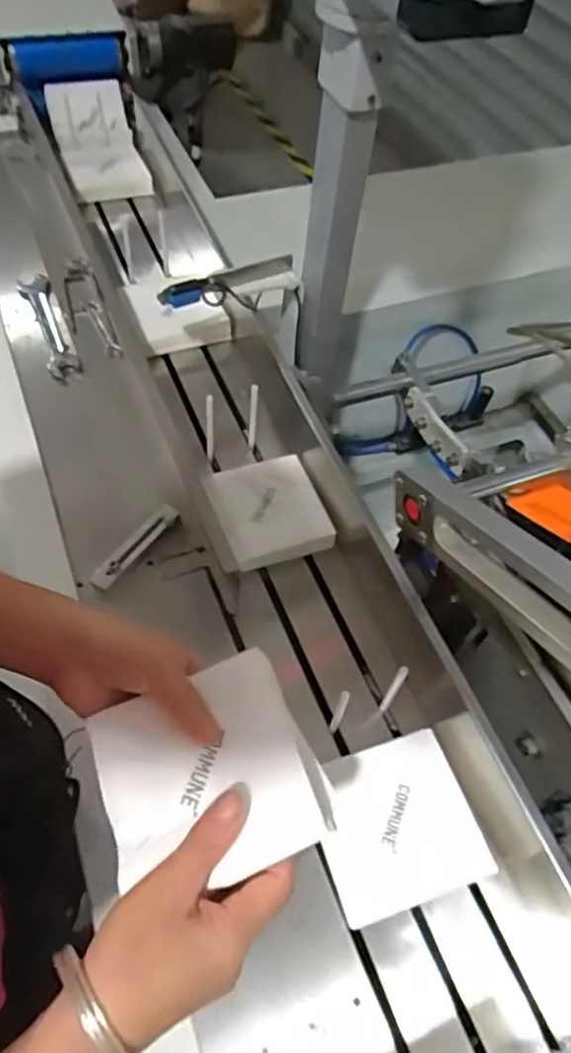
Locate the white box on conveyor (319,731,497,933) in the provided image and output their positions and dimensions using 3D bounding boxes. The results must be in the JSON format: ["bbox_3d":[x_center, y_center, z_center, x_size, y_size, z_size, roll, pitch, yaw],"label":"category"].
[{"bbox_3d":[0.088,0.238,0.514,0.124,0.031,0.117,-13,57,-14],"label":"white box on conveyor"}]

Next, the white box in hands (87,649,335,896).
[{"bbox_3d":[-0.048,0.147,0.373,0.122,0.023,0.114,-25,57,-6],"label":"white box in hands"}]

